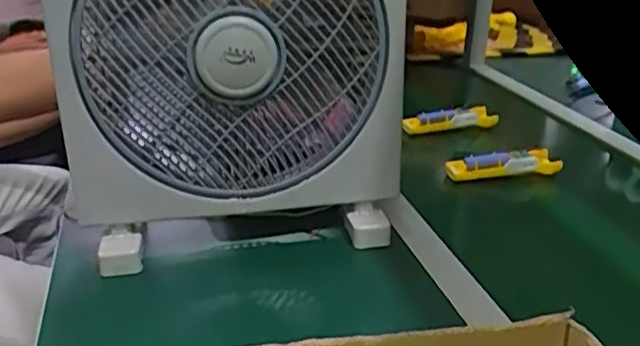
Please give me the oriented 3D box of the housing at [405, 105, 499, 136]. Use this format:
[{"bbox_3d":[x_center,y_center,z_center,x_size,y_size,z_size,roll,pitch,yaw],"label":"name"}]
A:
[{"bbox_3d":[0.234,-0.095,1.147,0.188,0.035,0.033,-8,23,-21],"label":"housing"}]

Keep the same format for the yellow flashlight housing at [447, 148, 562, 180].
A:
[{"bbox_3d":[0.273,-0.014,0.956,0.185,0.033,0.036,-6,25,-14],"label":"yellow flashlight housing"}]

